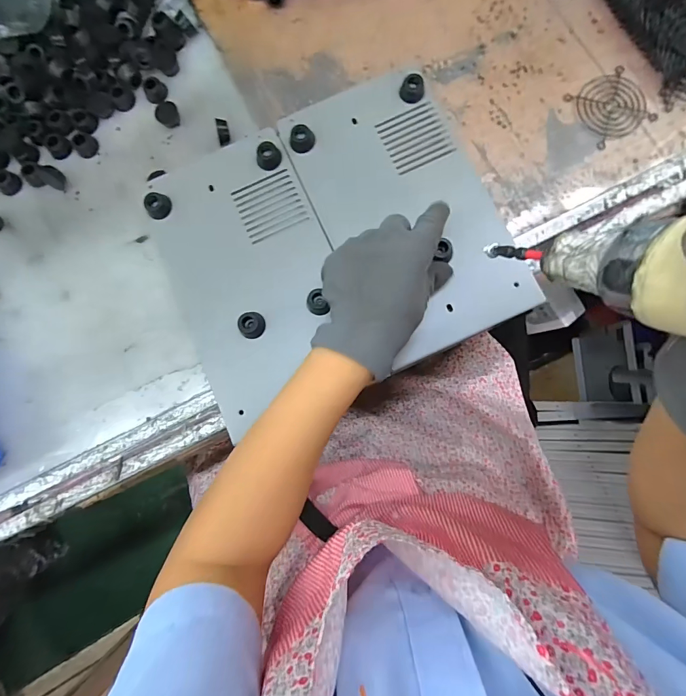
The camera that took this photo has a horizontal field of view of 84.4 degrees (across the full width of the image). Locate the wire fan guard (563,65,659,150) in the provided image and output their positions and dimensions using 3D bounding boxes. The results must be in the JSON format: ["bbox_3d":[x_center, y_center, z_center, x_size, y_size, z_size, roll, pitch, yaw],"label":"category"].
[{"bbox_3d":[0.267,-0.241,0.377,0.064,0.004,0.065,-29,83,0],"label":"wire fan guard"}]

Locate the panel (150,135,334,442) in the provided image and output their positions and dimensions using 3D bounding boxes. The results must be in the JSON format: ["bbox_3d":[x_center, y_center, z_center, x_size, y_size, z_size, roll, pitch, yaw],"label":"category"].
[{"bbox_3d":[-0.087,-0.074,0.362,0.150,0.021,0.254,-22,83,1],"label":"panel"}]

